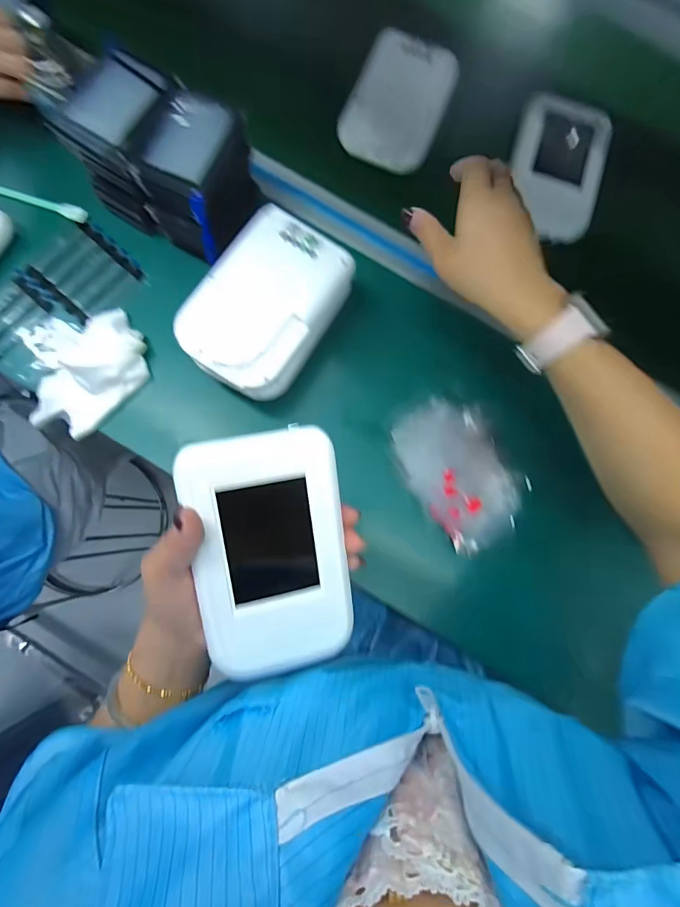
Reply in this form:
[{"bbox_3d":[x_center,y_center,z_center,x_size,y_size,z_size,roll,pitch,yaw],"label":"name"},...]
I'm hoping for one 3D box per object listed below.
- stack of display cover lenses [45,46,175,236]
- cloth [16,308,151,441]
[{"bbox_3d":[-0.183,-0.279,0.387,0.076,0.080,0.098,33,89,3],"label":"stack of display cover lenses"},{"bbox_3d":[-0.247,-0.078,0.416,0.114,0.031,0.115,-6,87,2],"label":"cloth"}]

